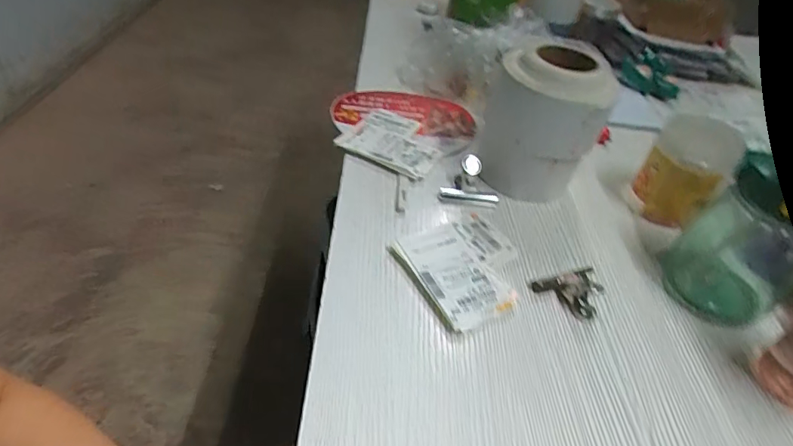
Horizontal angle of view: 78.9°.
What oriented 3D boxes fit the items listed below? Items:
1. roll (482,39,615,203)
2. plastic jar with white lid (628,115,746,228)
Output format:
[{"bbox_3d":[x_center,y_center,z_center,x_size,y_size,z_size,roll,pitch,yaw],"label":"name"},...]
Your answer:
[{"bbox_3d":[0.193,-0.137,0.643,0.148,0.172,0.114,15,42,9],"label":"roll"},{"bbox_3d":[0.377,-0.061,0.637,0.096,0.126,0.103,4,42,-4],"label":"plastic jar with white lid"}]

